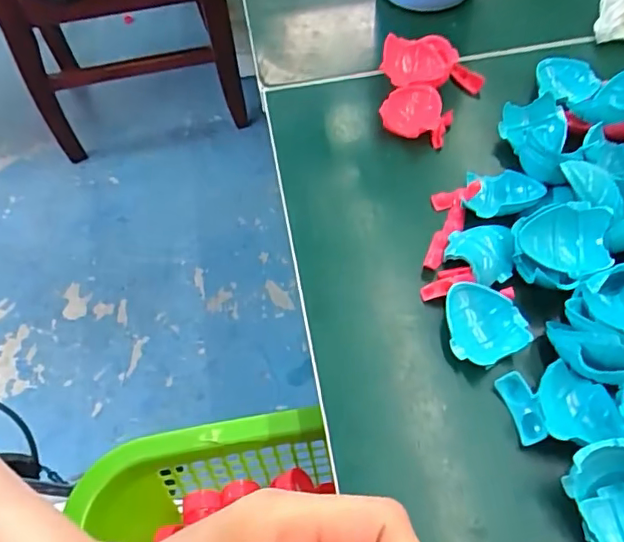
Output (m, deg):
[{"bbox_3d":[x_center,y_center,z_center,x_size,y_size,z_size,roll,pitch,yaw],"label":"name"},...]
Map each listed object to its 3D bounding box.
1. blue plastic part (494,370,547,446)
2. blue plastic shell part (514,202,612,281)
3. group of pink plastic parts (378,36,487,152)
[{"bbox_3d":[0.100,0.064,0.265,0.014,0.009,0.033,-15,58,-6],"label":"blue plastic part"},{"bbox_3d":[0.130,-0.015,0.296,0.046,0.013,0.042,-2,75,17],"label":"blue plastic shell part"},{"bbox_3d":[0.078,-0.122,0.371,0.067,0.018,0.084,8,58,9],"label":"group of pink plastic parts"}]

